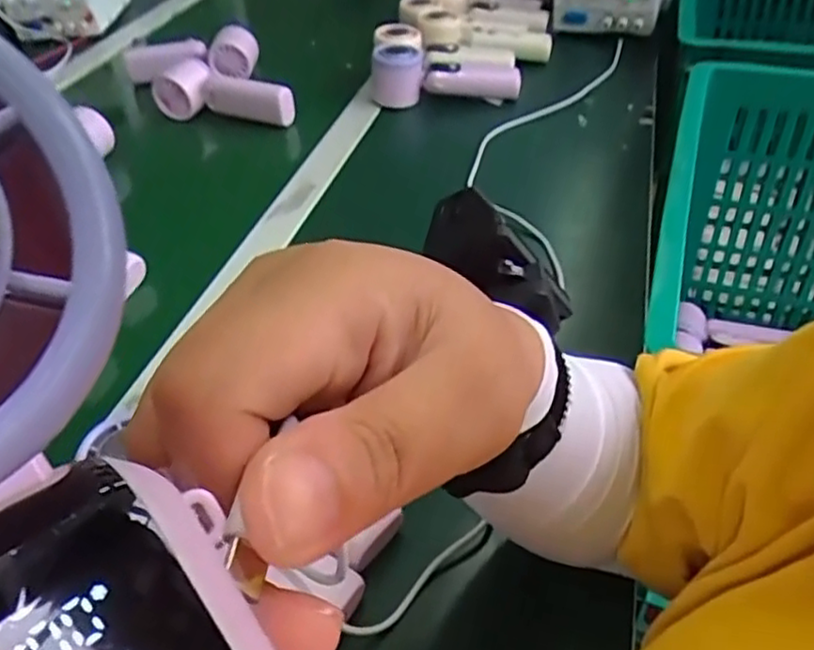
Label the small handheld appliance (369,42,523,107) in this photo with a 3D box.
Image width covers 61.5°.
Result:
[{"bbox_3d":[0.046,-0.300,0.816,0.177,0.054,0.061,-1,42,3],"label":"small handheld appliance"}]

